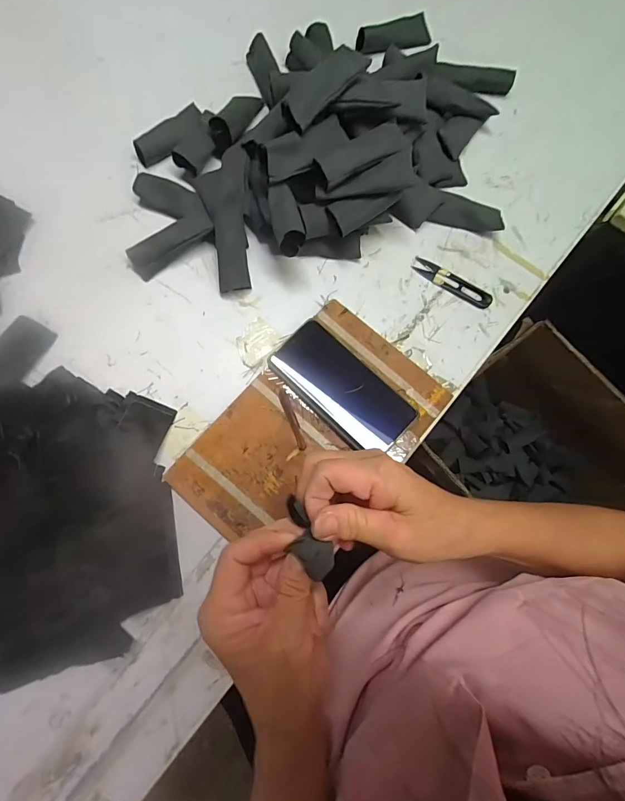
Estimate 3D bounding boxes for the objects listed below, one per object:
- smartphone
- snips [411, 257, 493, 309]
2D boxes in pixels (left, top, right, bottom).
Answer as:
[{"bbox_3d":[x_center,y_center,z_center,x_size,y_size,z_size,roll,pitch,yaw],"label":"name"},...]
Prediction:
[{"bbox_3d":[0.031,-0.013,0.419,0.156,0.009,0.074,44,80,9],"label":"smartphone"},{"bbox_3d":[0.167,-0.141,0.461,0.100,0.005,0.022,33,80,7],"label":"snips"}]

